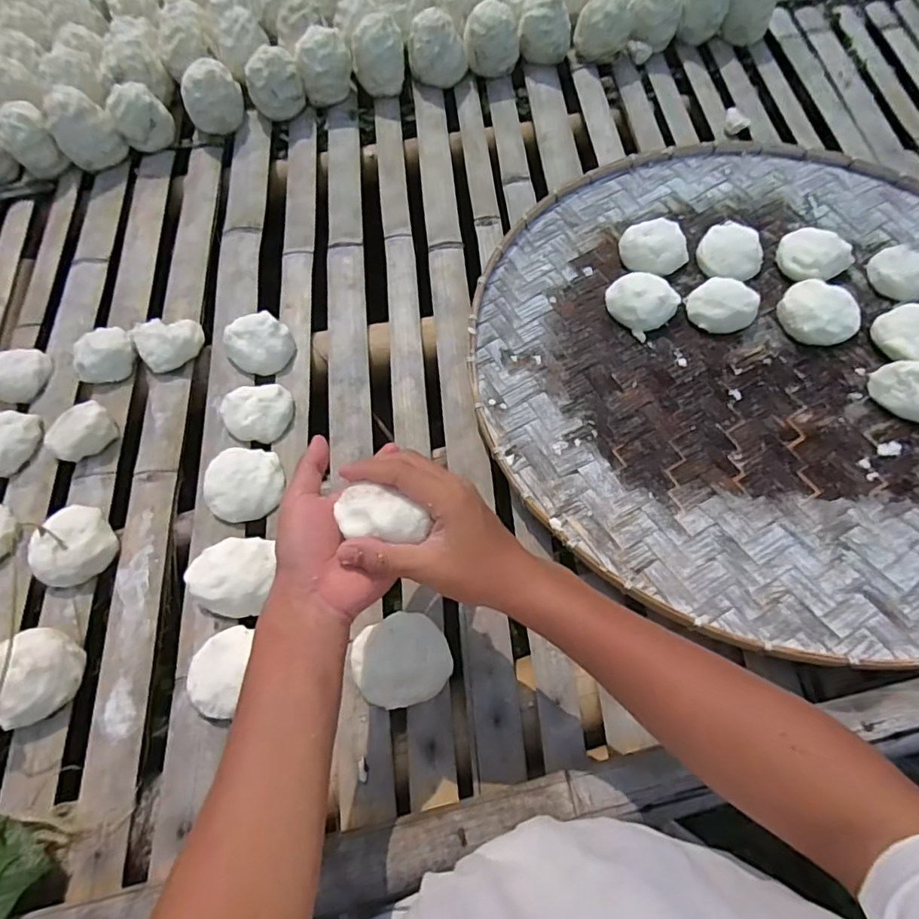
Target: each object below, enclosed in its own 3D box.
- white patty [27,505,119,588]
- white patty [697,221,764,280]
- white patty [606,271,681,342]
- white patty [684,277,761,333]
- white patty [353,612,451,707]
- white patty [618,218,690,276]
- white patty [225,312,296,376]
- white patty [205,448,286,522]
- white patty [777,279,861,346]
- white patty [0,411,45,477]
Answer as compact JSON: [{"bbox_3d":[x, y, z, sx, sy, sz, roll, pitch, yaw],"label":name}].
[{"bbox_3d":[-0.408,0.090,0.584,0.075,0.044,0.076,-33,71,-10],"label":"white patty"},{"bbox_3d":[0.350,-0.272,0.721,0.082,0.034,0.086,-28,66,-10],"label":"white patty"},{"bbox_3d":[0.224,-0.200,0.691,0.082,0.038,0.076,41,73,20],"label":"white patty"},{"bbox_3d":[0.319,-0.187,0.681,0.079,0.034,0.059,30,73,13],"label":"white patty"},{"bbox_3d":[-0.054,0.187,0.521,0.086,0.039,0.080,-1,69,2],"label":"white patty"},{"bbox_3d":[0.257,-0.276,0.728,0.073,0.043,0.073,-1,69,2],"label":"white patty"},{"bbox_3d":[-0.248,-0.142,0.697,0.079,0.044,0.072,-31,70,-9],"label":"white patty"},{"bbox_3d":[-0.237,0.030,0.622,0.087,0.038,0.081,-1,69,2],"label":"white patty"},{"bbox_3d":[0.428,-0.175,0.665,0.073,0.041,0.088,-28,66,-9],"label":"white patty"},{"bbox_3d":[-0.538,-0.021,0.654,0.077,0.042,0.079,-1,69,2],"label":"white patty"}]

